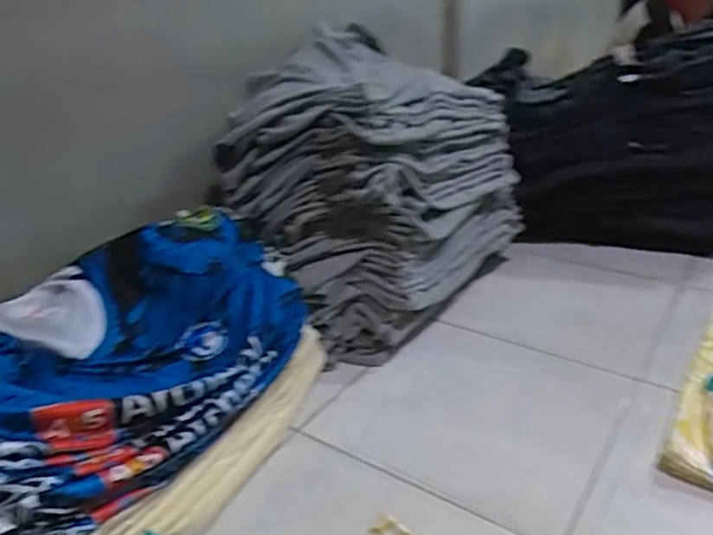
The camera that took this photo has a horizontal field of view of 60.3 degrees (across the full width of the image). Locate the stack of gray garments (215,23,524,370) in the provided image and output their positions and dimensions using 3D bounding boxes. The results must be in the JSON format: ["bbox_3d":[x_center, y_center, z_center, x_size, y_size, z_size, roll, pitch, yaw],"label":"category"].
[{"bbox_3d":[0.051,-0.129,1.087,0.245,0.475,0.499,16,30,34],"label":"stack of gray garments"}]

